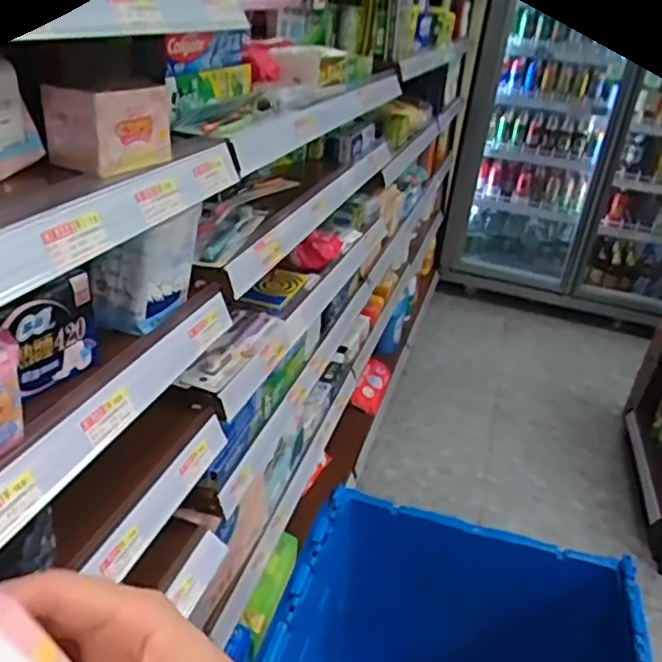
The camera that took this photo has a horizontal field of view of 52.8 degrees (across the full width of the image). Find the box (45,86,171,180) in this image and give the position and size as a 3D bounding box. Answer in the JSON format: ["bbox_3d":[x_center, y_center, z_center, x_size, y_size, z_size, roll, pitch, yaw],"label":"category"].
[{"bbox_3d":[-0.182,-0.173,0.562,0.056,0.061,0.091,20,30,23],"label":"box"}]

